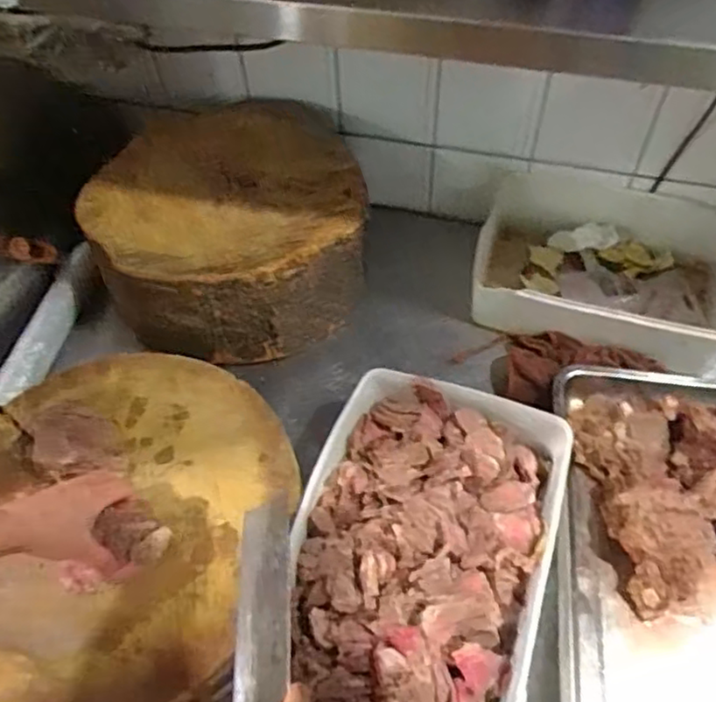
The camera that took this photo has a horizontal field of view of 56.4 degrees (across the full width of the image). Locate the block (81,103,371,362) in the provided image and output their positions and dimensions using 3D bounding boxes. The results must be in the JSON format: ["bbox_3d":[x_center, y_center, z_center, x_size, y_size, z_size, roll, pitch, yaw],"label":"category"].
[{"bbox_3d":[-0.190,-0.179,0.987,0.370,0.172,0.372,-22,57,-12],"label":"block"}]

